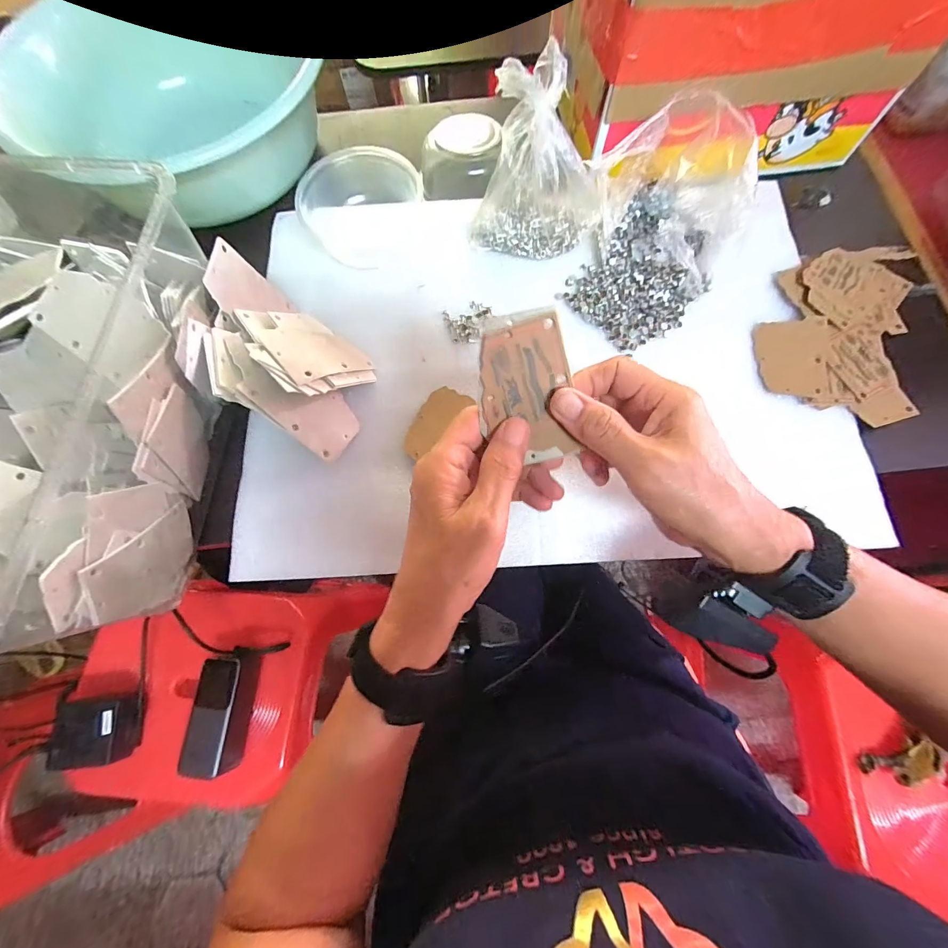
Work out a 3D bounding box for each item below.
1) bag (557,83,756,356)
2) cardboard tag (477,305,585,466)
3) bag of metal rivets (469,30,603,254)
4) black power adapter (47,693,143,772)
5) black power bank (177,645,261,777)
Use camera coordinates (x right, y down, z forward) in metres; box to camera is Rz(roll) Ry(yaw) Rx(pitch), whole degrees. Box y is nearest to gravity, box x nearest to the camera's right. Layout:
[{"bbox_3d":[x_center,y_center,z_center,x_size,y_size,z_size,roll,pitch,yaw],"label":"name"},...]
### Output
[{"bbox_3d":[0.159,-0.214,0.341,0.128,0.084,0.192,34,78,10],"label":"bag"},{"bbox_3d":[0.029,-0.046,0.227,0.053,0.004,0.083,-16,110,-5],"label":"cardboard tag"},{"bbox_3d":[0.059,-0.261,0.347,0.108,0.103,0.093,25,76,8],"label":"bag of metal rivets"},{"bbox_3d":[-0.477,0.323,0.505,0.081,0.045,0.076,-10,74,-2],"label":"black power adapter"},{"bbox_3d":[-0.321,0.300,0.512,0.055,0.041,0.138,4,74,2],"label":"black power bank"}]

